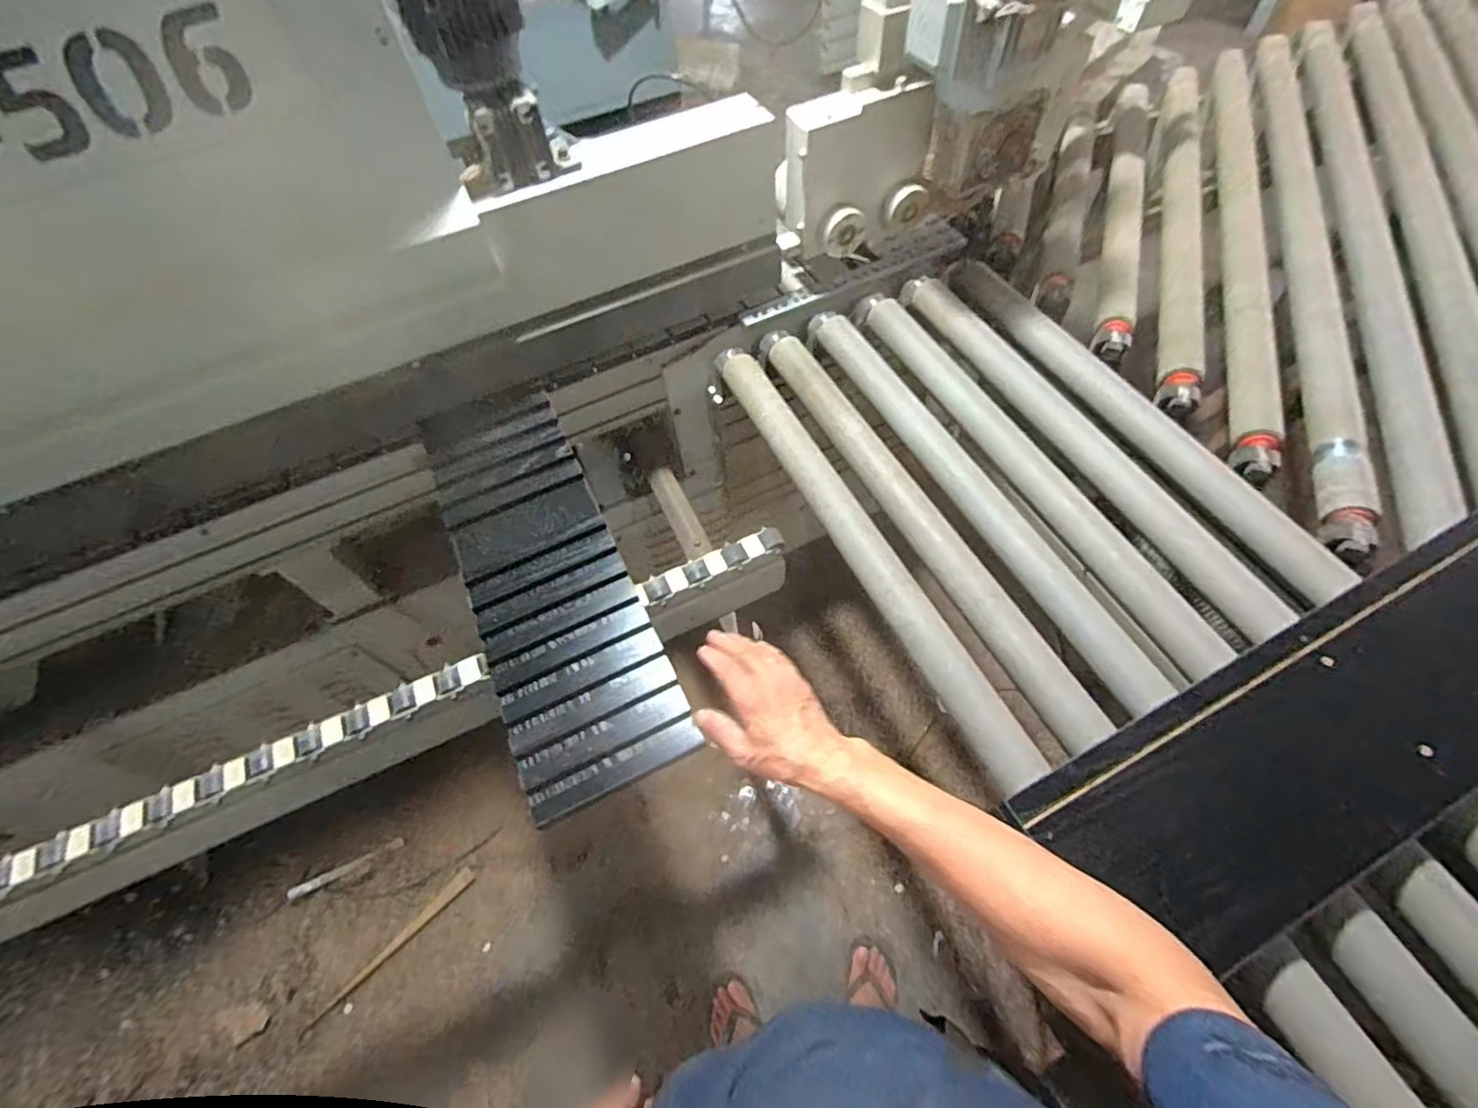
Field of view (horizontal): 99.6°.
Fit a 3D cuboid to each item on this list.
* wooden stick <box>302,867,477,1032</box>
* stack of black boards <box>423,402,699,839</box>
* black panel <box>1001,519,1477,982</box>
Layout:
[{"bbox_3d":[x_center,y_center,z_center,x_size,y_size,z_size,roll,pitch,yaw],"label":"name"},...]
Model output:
[{"bbox_3d":[-0.747,0.856,1.362,0.035,0.021,0.394,37,68,22],"label":"wooden stick"},{"bbox_3d":[-0.235,0.011,0.748,0.171,0.035,0.563,-24,61,-11],"label":"stack of black boards"},{"bbox_3d":[0.573,0.140,0.559,0.647,0.035,0.173,-25,61,-11],"label":"black panel"}]

